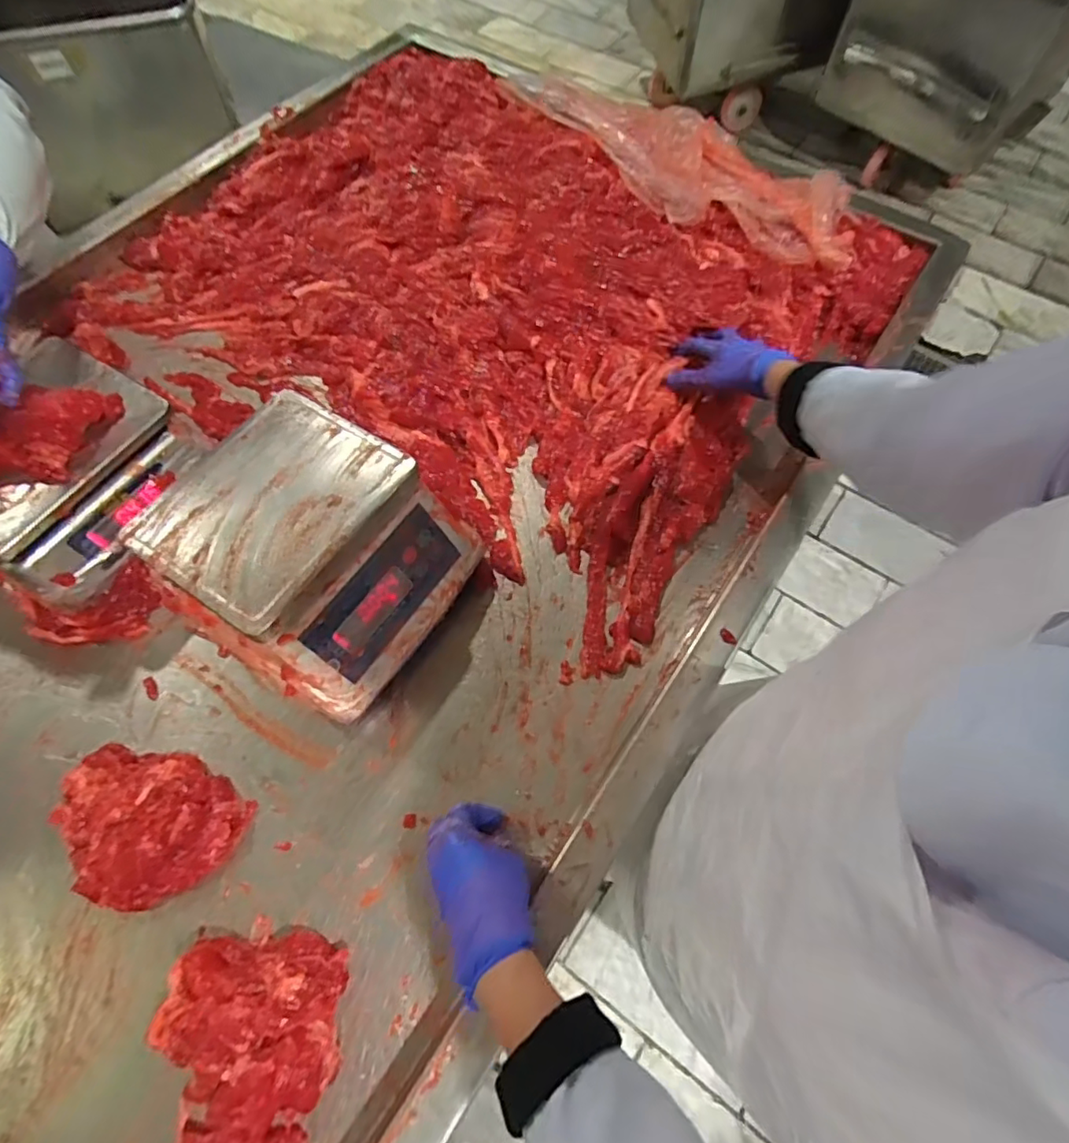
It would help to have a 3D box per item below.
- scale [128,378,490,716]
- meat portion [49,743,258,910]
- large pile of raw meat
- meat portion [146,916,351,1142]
[{"bbox_3d":[-0.211,-0.023,0.544,0.240,0.115,0.216,30,69,12],"label":"scale"},{"bbox_3d":[-0.351,0.223,0.511,0.173,0.036,0.128,21,67,8],"label":"meat portion"},{"bbox_3d":[-0.059,-0.407,0.782,0.903,0.095,0.738,32,69,13],"label":"large pile of raw meat"},{"bbox_3d":[-0.224,0.363,0.437,0.146,0.040,0.160,9,66,3],"label":"meat portion"}]

